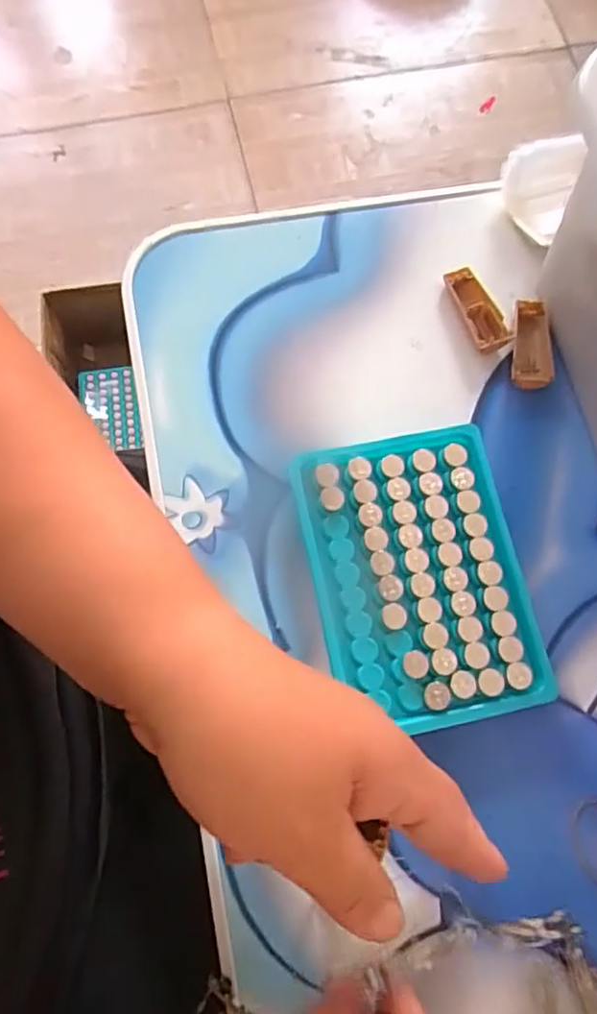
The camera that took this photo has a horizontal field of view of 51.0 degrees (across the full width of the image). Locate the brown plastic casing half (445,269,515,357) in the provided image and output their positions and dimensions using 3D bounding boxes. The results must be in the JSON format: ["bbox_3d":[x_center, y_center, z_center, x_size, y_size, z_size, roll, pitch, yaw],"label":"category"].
[{"bbox_3d":[0.098,-0.107,0.340,0.019,0.006,0.049,-21,76,-8],"label":"brown plastic casing half"}]

